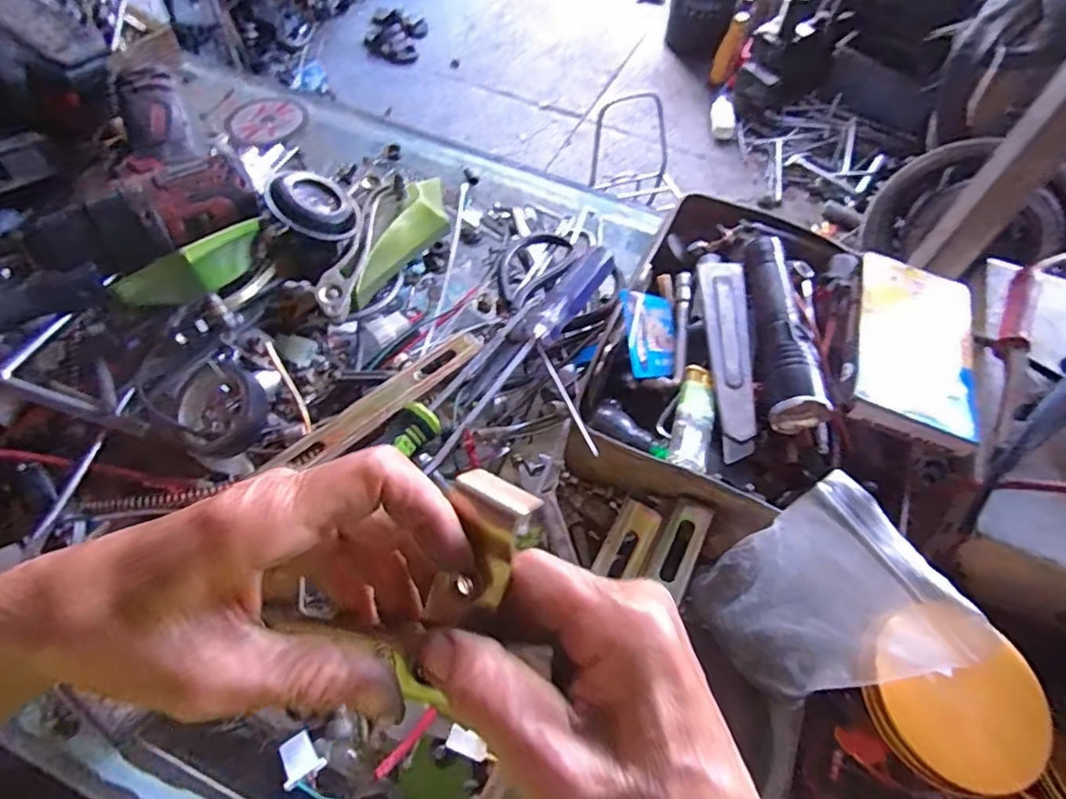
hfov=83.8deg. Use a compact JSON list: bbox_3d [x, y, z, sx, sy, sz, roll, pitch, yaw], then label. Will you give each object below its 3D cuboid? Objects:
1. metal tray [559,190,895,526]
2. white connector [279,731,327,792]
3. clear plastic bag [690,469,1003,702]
[{"bbox_3d":[0.143,-0.041,0.404,0.179,0.058,0.252,19,60,8],"label":"metal tray"},{"bbox_3d":[-0.119,0.183,0.303,0.020,0.004,0.020,-30,65,-19],"label":"white connector"},{"bbox_3d":[0.144,0.106,0.298,0.094,0.108,0.018,52,24,16],"label":"clear plastic bag"}]

